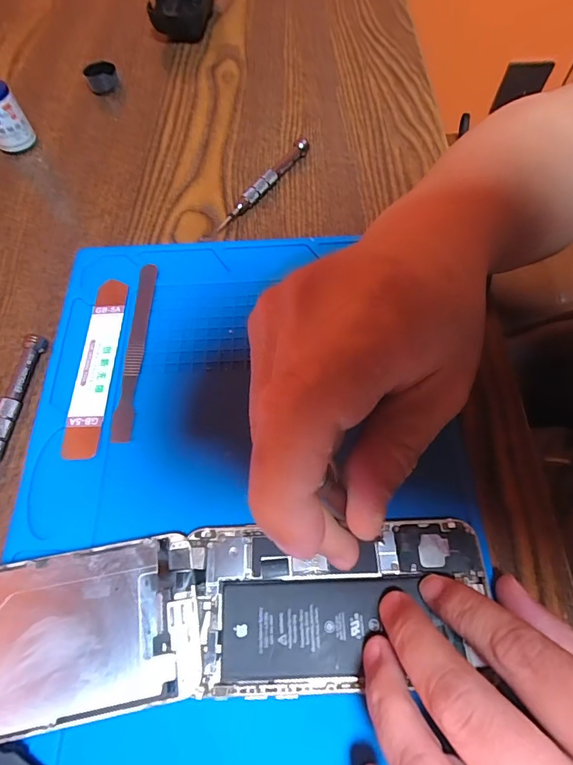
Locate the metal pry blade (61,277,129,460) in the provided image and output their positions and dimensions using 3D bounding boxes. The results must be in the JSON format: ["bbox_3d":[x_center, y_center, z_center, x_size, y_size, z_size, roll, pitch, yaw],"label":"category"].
[{"bbox_3d":[-0.111,-0.012,0.250,0.021,0.004,0.116,-1,63,1],"label":"metal pry blade"}]

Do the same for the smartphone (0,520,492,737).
[{"bbox_3d":[-0.042,0.100,0.185,0.258,0.011,0.065,-6,63,-6],"label":"smartphone"}]

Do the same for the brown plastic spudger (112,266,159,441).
[{"bbox_3d":[-0.090,-0.023,0.255,0.011,0.004,0.120,-2,63,1],"label":"brown plastic spudger"}]

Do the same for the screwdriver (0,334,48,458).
[{"bbox_3d":[-0.155,0.020,0.234,0.013,0.011,0.105,2,63,3],"label":"screwdriver"}]

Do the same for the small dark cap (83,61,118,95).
[{"bbox_3d":[-0.163,-0.270,0.378,0.027,0.017,0.024,-20,64,-8],"label":"small dark cap"}]

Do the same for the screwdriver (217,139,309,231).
[{"bbox_3d":[-0.017,-0.147,0.314,0.011,0.012,0.099,32,68,17],"label":"screwdriver"}]

